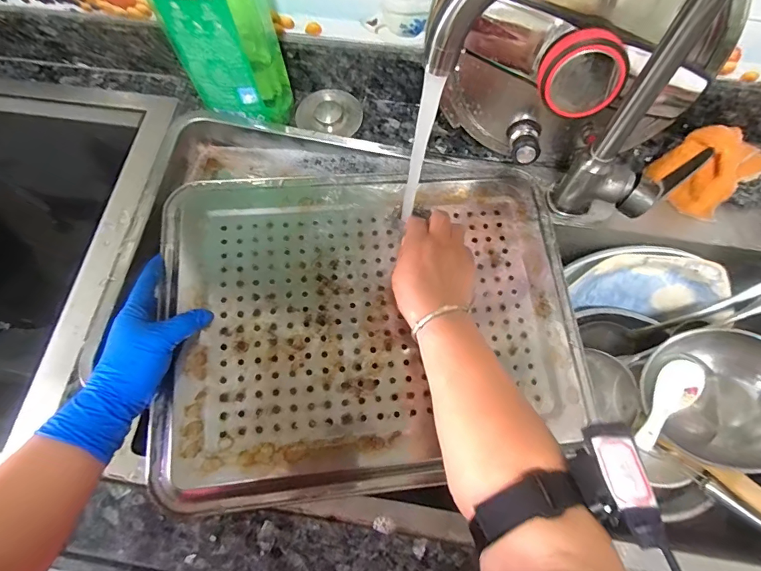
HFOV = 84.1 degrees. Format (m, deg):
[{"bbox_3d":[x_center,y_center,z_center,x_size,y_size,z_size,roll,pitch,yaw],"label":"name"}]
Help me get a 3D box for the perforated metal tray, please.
[{"bbox_3d":[-0.002,0.030,0.440,0.430,0.024,0.335,-4,72,-7],"label":"perforated metal tray"}]

